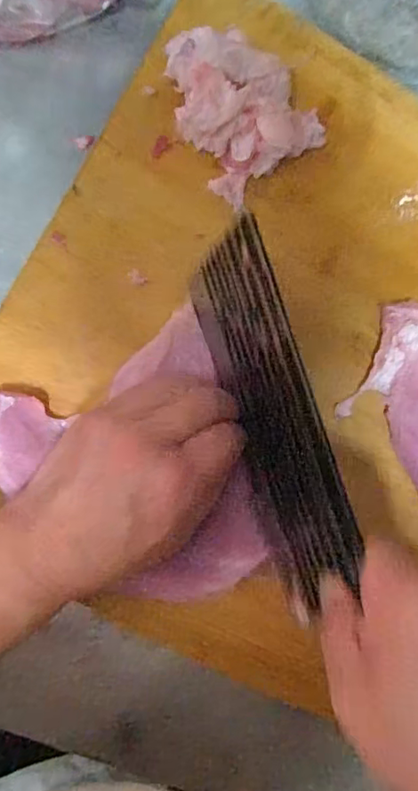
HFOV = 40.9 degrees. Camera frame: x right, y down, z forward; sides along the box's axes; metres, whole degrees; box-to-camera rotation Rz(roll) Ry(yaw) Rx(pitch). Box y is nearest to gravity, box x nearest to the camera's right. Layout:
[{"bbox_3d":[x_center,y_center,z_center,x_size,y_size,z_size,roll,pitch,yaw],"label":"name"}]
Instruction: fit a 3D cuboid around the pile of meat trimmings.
[{"bbox_3d":[0.018,-0.166,0.312,0.074,0.038,0.086,-41,96,-9],"label":"pile of meat trimmings"}]

